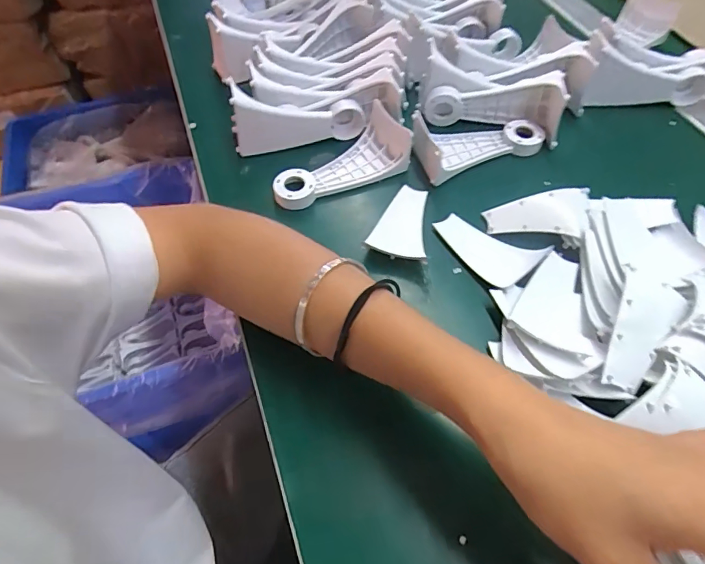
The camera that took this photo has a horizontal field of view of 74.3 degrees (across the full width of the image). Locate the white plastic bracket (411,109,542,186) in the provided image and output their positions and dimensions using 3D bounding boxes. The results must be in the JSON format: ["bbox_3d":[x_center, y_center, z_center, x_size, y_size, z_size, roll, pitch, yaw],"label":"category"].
[{"bbox_3d":[0.108,-0.125,0.398,0.122,0.036,0.050,-15,56,-10],"label":"white plastic bracket"}]

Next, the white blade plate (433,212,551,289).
[{"bbox_3d":[0.097,-0.020,0.349,0.081,0.010,0.046,24,62,25],"label":"white blade plate"}]

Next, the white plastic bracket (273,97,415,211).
[{"bbox_3d":[-0.013,-0.104,0.388,0.116,0.032,0.050,-23,57,-15],"label":"white plastic bracket"}]

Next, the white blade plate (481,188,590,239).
[{"bbox_3d":[0.142,-0.051,0.359,0.075,0.009,0.039,-7,56,16],"label":"white blade plate"}]

